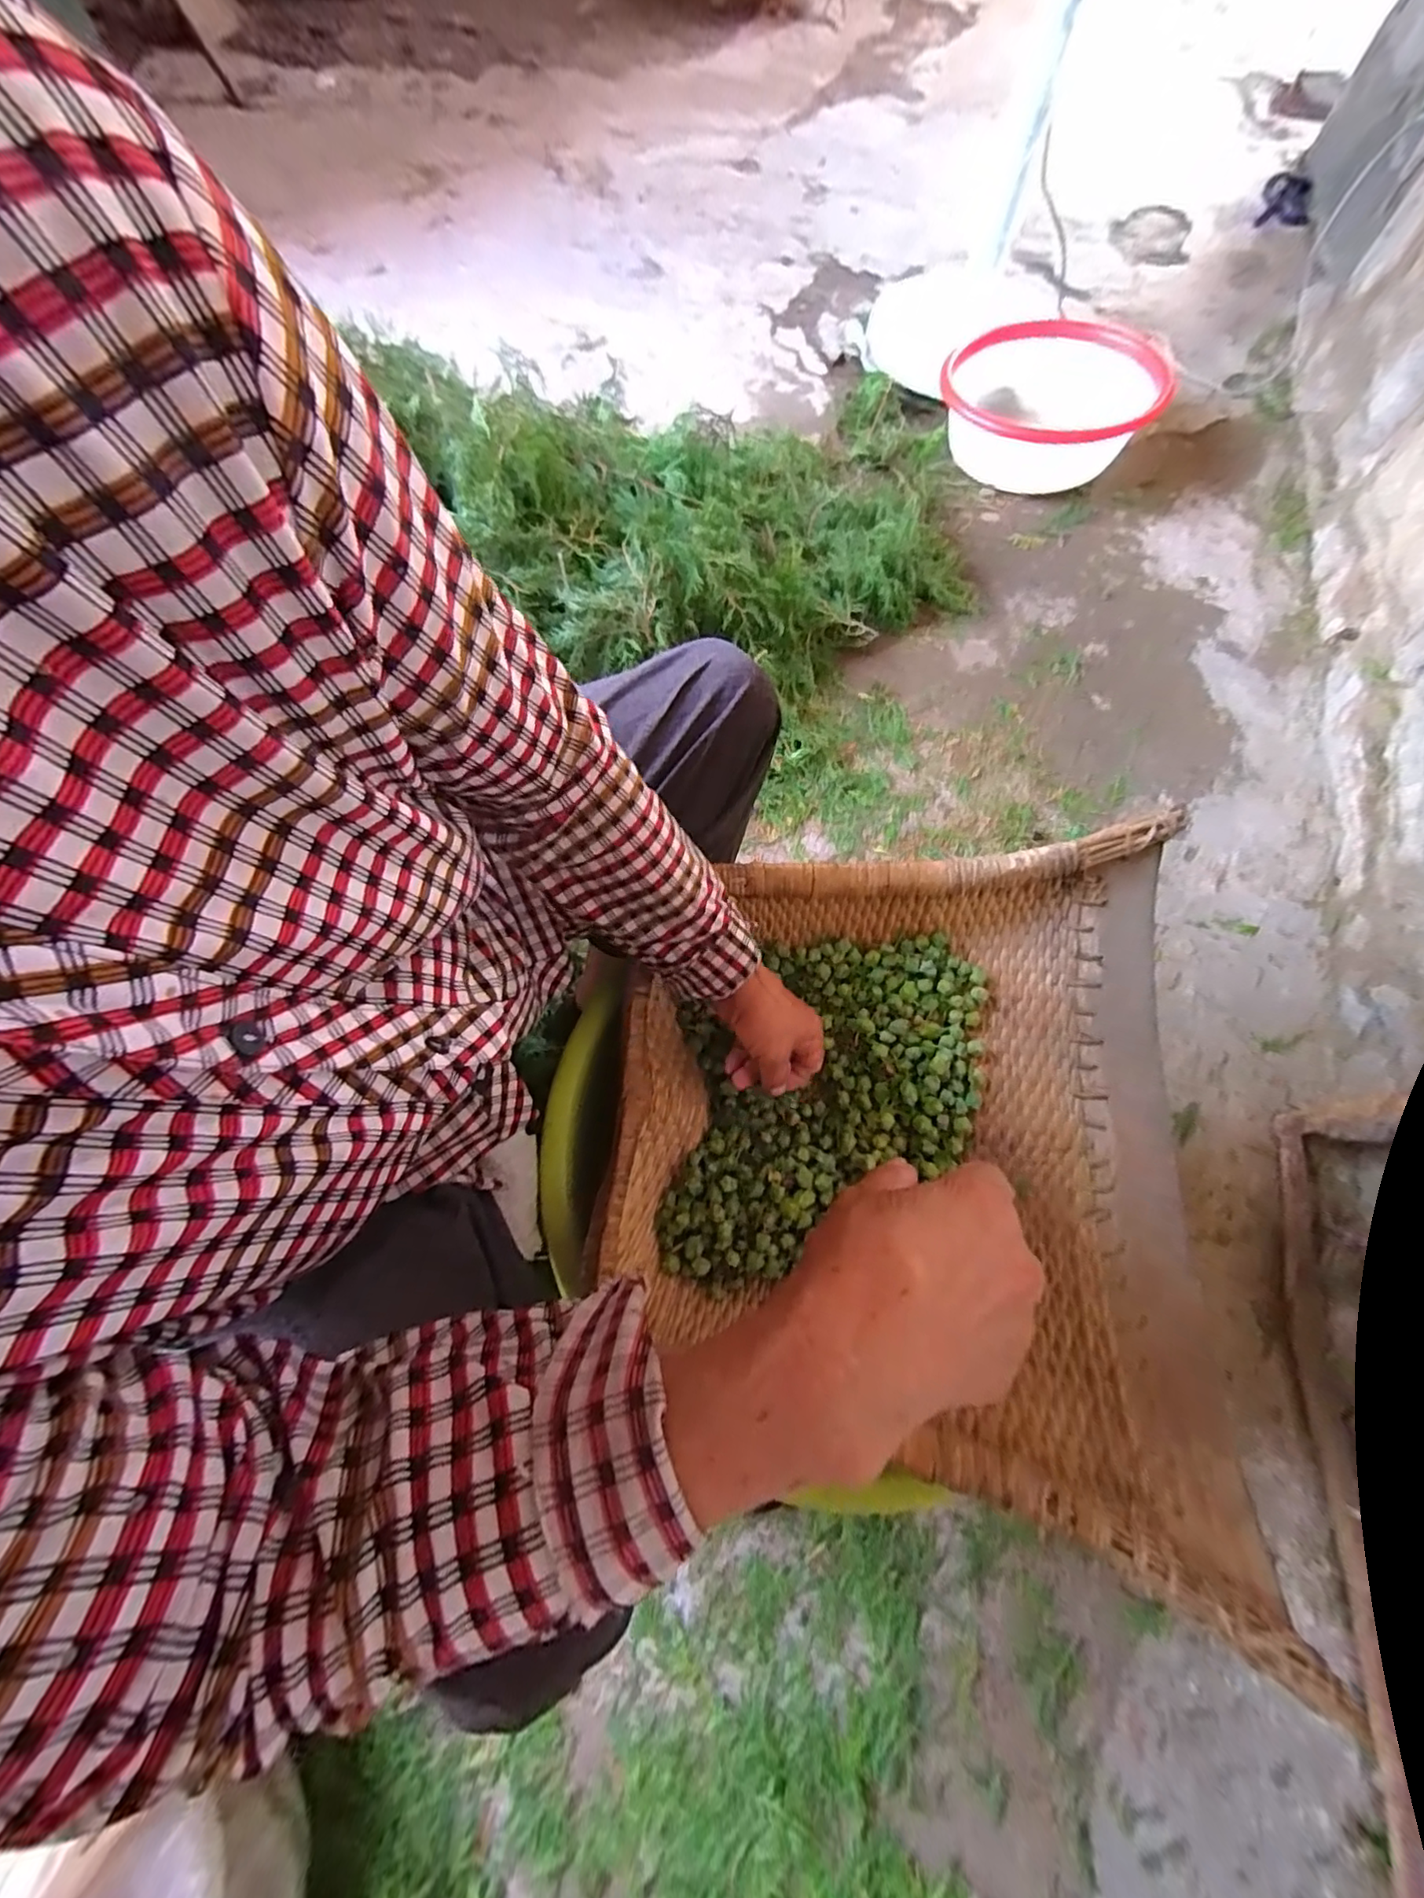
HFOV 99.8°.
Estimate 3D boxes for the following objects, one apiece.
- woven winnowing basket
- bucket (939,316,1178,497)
[{"bbox_3d":[0.136,0.133,0.461,0.412,0.132,0.471,8,70,1],"label":"woven winnowing basket"},{"bbox_3d":[0.581,-0.956,1.049,0.355,0.105,0.367,1,70,-2],"label":"bucket"}]

